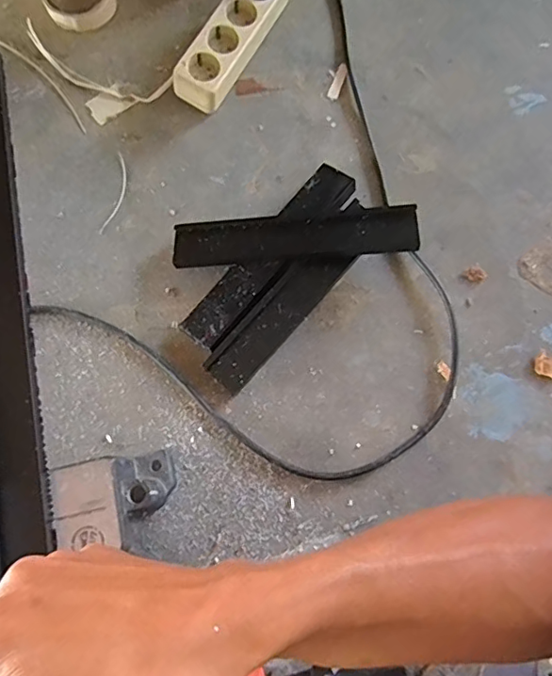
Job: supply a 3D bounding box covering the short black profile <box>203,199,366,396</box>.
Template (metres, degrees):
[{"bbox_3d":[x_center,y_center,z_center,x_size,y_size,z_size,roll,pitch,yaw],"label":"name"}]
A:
[{"bbox_3d":[0.020,-0.046,0.592,0.047,0.023,0.241,40,78,11],"label":"short black profile"}]

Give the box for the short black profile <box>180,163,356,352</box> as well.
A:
[{"bbox_3d":[-0.004,-0.095,0.604,0.050,0.028,0.252,39,78,11],"label":"short black profile"}]

